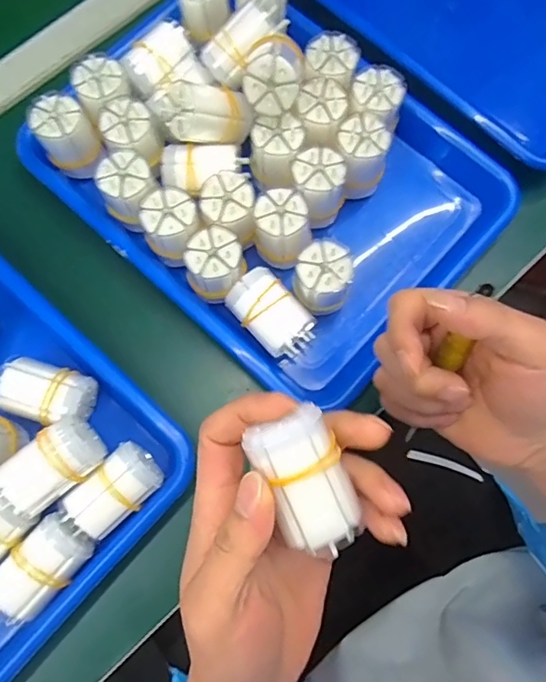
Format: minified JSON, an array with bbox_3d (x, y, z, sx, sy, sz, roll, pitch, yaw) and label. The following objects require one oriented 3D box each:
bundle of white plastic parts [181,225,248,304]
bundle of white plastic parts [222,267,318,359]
[{"bbox_3d":[-0.040,-0.054,0.363,0.039,0.035,0.039,-20,77,-4],"label":"bundle of white plastic parts"},{"bbox_3d":[-0.001,-0.018,0.379,0.040,0.043,0.062,-42,79,-9],"label":"bundle of white plastic parts"}]

